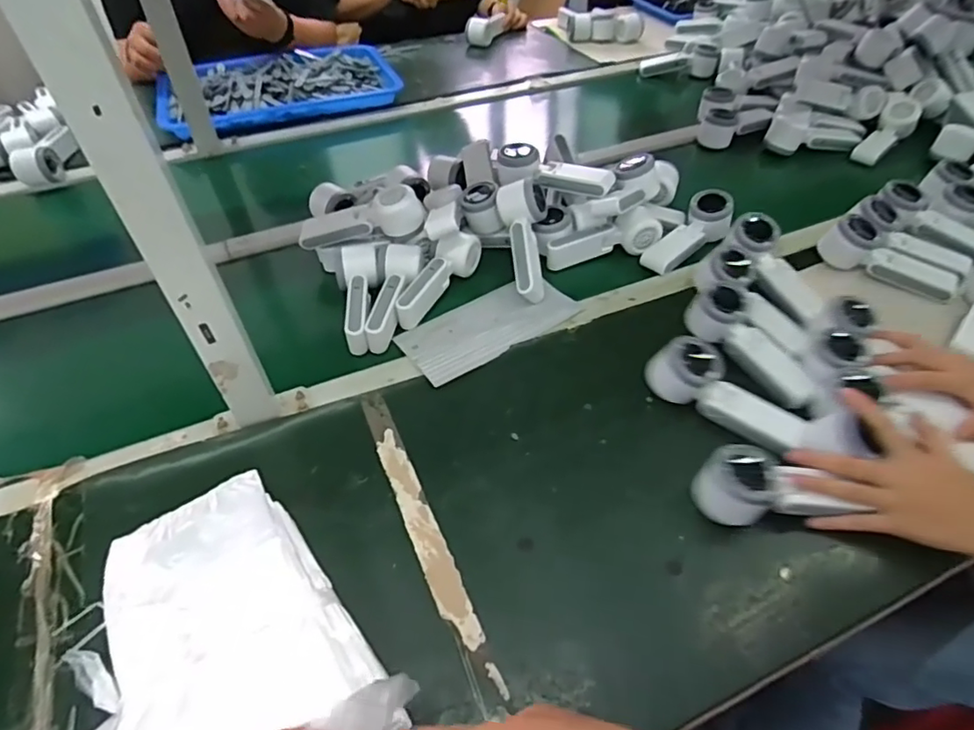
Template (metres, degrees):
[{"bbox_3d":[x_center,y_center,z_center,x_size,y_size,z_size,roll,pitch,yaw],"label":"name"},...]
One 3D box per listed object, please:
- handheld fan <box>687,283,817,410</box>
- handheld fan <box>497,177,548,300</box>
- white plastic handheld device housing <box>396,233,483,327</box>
[{"bbox_3d":[0.296,-0.021,0.634,0.055,0.051,0.161,-19,50,-16],"label":"handheld fan"},{"bbox_3d":[0.051,-0.164,0.738,0.065,0.047,0.160,-3,76,-2],"label":"handheld fan"},{"bbox_3d":[-0.062,-0.111,0.727,0.047,0.051,0.153,20,52,17],"label":"white plastic handheld device housing"}]

